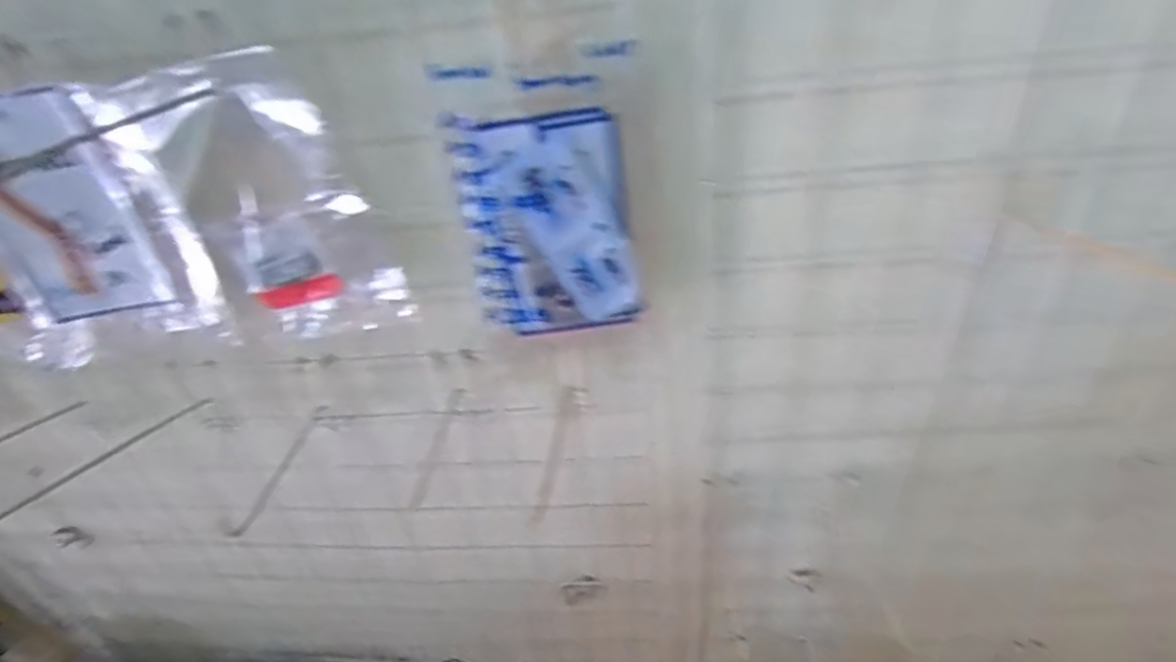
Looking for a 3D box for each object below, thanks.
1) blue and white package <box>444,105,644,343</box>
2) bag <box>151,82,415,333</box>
[{"bbox_3d":[-0.022,-0.058,0.383,0.096,0.138,0.014,-8,35,0],"label":"blue and white package"},{"bbox_3d":[-0.189,-0.066,0.399,0.121,0.158,0.016,-5,35,4],"label":"bag"}]

